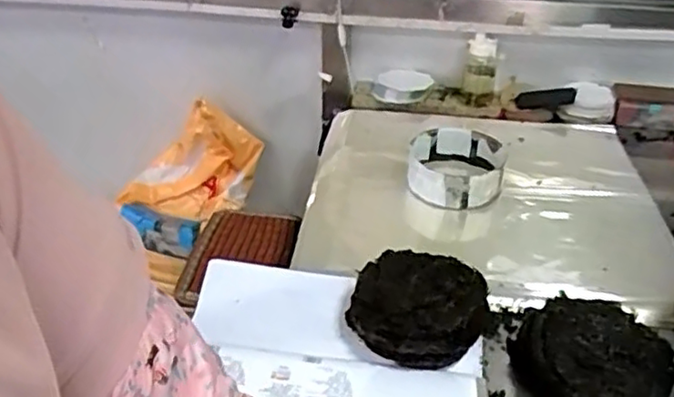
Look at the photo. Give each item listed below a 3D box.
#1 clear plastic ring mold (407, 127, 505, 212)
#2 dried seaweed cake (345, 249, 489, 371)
[{"bbox_3d":[0.261,-0.066,1.435,0.203,0.086,0.207,7,34,11],"label":"clear plastic ring mold"},{"bbox_3d":[0.127,0.179,1.033,0.203,0.090,0.193,0,34,0],"label":"dried seaweed cake"}]

